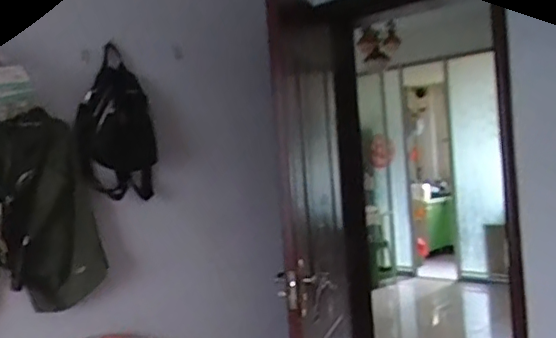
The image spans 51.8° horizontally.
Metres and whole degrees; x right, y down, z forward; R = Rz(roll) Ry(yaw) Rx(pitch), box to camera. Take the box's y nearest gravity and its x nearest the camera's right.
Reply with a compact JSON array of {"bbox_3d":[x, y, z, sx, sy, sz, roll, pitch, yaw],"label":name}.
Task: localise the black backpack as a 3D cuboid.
[{"bbox_3d":[-0.509,-0.141,1.789,0.241,0.442,0.137,-4,2,-20],"label":"black backpack"}]

